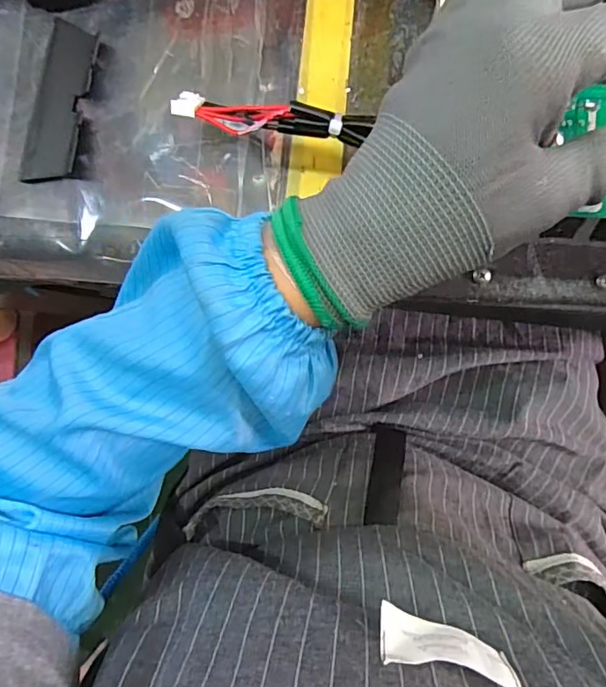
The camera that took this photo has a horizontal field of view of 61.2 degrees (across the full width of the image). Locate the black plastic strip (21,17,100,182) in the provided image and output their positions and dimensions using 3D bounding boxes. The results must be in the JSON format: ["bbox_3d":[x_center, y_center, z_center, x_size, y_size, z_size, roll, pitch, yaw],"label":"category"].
[{"bbox_3d":[-0.162,-0.160,0.342,0.036,0.004,0.105,13,92,6],"label":"black plastic strip"}]

